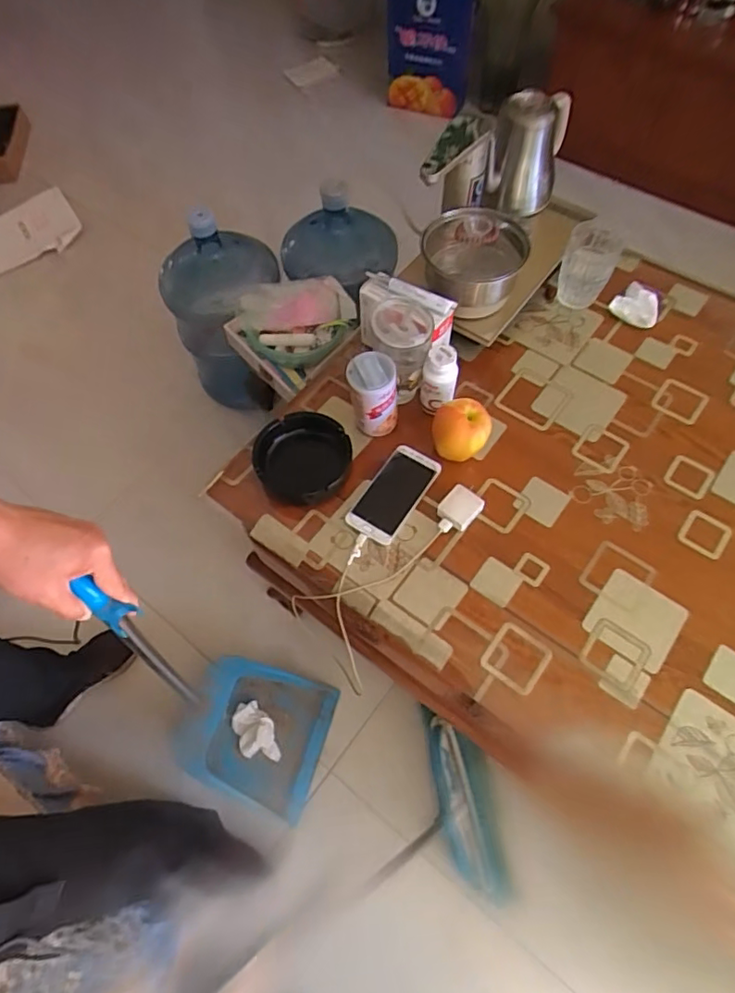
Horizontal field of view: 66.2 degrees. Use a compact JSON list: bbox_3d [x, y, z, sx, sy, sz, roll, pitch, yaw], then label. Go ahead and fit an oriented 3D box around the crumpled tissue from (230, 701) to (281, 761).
[{"bbox_3d":[-0.212,0.446,1.068,0.074,0.043,0.106,-12,65,-4],"label":"crumpled tissue"}]

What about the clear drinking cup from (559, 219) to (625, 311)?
[{"bbox_3d":[0.346,-0.364,0.890,0.078,0.115,0.075,-1,65,2],"label":"clear drinking cup"}]

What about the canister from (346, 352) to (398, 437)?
[{"bbox_3d":[0.009,-0.140,0.796,0.069,0.121,0.063,-1,64,2],"label":"canister"}]

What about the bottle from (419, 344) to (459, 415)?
[{"bbox_3d":[0.102,-0.162,0.811,0.052,0.115,0.045,8,65,6],"label":"bottle"}]

